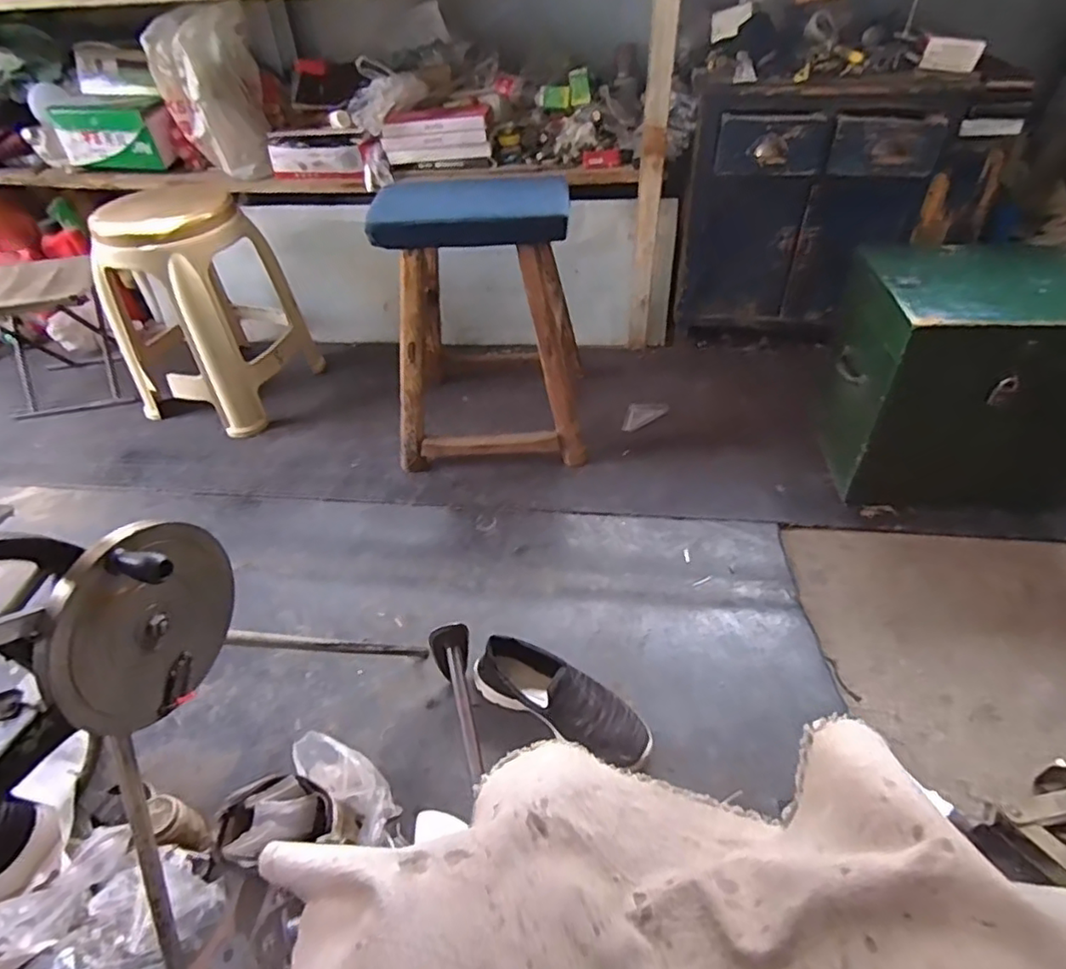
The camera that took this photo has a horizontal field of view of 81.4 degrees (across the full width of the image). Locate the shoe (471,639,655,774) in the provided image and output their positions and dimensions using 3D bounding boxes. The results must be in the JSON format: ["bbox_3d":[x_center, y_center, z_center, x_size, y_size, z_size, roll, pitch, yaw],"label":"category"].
[{"bbox_3d":[0.044,0.296,0.859,0.260,0.075,0.103,28,52,27],"label":"shoe"}]

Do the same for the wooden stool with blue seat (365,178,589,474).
[{"bbox_3d":[-0.083,-0.332,1.226,0.357,0.473,0.378,-2,44,2],"label":"wooden stool with blue seat"}]

